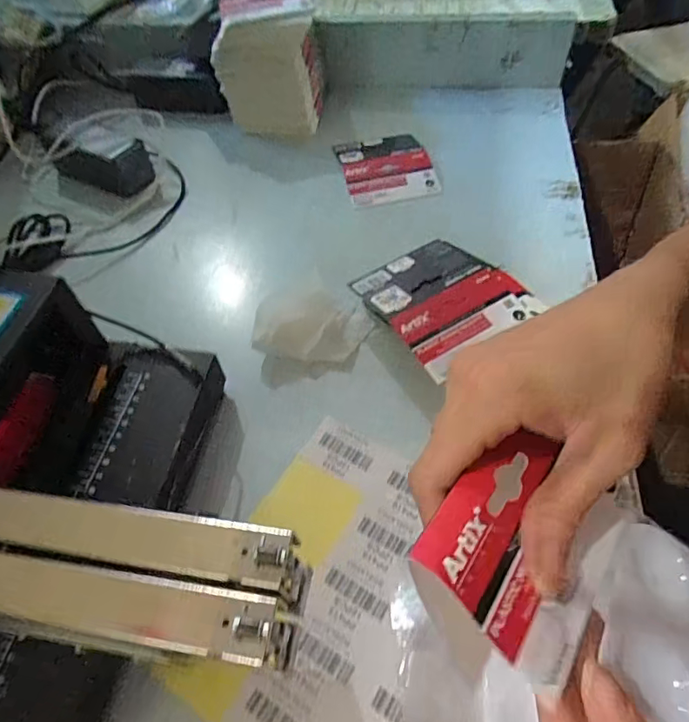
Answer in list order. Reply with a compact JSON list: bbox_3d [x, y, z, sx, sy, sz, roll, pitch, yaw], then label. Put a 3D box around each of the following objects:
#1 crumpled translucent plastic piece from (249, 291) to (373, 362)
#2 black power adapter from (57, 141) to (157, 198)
[{"bbox_3d":[-0.026,-0.033,0.438,0.094,0.034,0.061,2,54,5],"label":"crumpled translucent plastic piece"},{"bbox_3d":[-0.283,-0.233,0.598,0.112,0.041,0.050,15,56,14],"label":"black power adapter"}]

